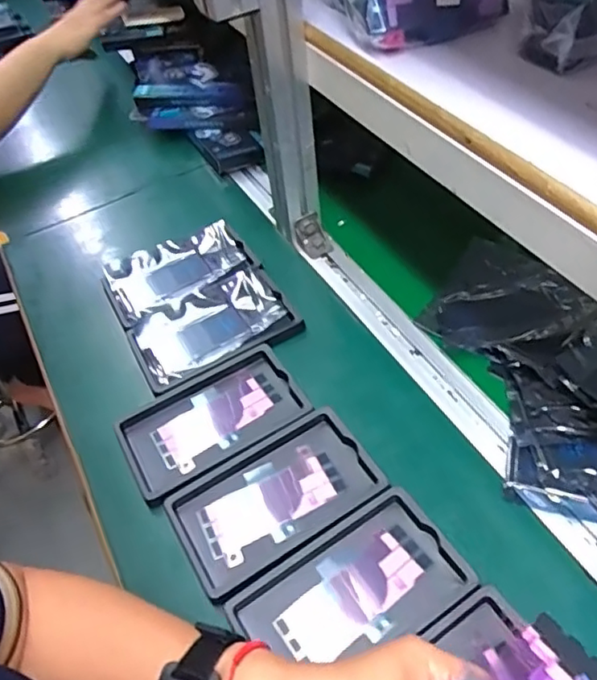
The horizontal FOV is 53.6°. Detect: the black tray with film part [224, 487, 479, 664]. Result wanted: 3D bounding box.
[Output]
[{"bbox_3d":[0.038,0.181,0.421,0.154,0.011,0.092,-28,52,-17],"label":"black tray with film part"}]

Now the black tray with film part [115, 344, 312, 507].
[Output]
[{"bbox_3d":[-0.076,0.070,0.529,0.158,0.013,0.095,-29,52,-18],"label":"black tray with film part"}]

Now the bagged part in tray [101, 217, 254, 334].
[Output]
[{"bbox_3d":[-0.133,-0.074,0.653,0.154,0.027,0.088,-26,51,-15],"label":"bagged part in tray"}]

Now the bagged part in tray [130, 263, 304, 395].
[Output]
[{"bbox_3d":[-0.086,-0.015,0.596,0.159,0.016,0.096,-25,51,-15],"label":"bagged part in tray"}]

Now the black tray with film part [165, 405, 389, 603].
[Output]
[{"bbox_3d":[-0.018,0.125,0.475,0.158,0.014,0.096,-29,52,-18],"label":"black tray with film part"}]

